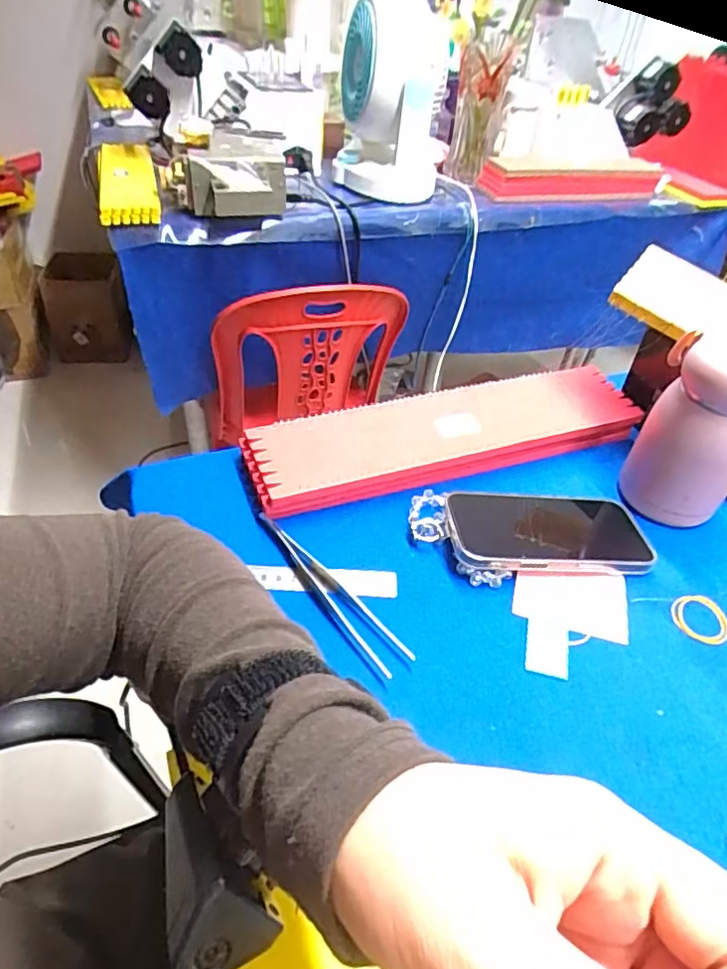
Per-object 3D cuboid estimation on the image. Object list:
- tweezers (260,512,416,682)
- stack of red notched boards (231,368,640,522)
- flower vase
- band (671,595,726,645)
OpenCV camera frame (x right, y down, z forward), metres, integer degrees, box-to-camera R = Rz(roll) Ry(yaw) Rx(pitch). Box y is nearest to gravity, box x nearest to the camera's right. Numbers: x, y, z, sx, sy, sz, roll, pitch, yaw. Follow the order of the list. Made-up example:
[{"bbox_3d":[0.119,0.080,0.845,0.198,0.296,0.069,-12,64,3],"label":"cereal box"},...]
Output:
[{"bbox_3d":[-0.024,0.067,0.404,0.019,0.010,0.152,-26,51,-29],"label":"tweezers"},{"bbox_3d":[0.076,-0.045,0.512,0.347,0.038,0.081,-13,46,-18],"label":"stack of red notched boards"},{"bbox_3d":[0.214,-0.702,1.105,0.086,0.225,0.074,12,43,7],"label":"flower vase"},{"bbox_3d":[0.234,0.093,0.407,0.039,0.005,0.036,18,44,14],"label":"band"}]

